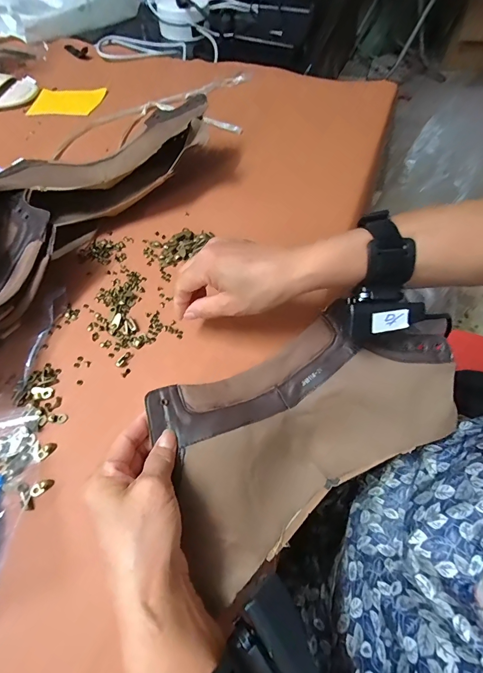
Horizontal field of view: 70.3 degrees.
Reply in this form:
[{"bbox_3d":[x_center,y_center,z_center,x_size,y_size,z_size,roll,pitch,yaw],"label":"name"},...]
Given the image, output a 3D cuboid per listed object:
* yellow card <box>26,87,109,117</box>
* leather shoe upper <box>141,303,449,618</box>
[{"bbox_3d":[-0.318,-0.429,0.622,0.122,0.009,0.075,4,61,5],"label":"yellow card"},{"bbox_3d":[0.066,0.064,0.303,0.287,0.059,0.144,-30,64,-13],"label":"leather shoe upper"}]

